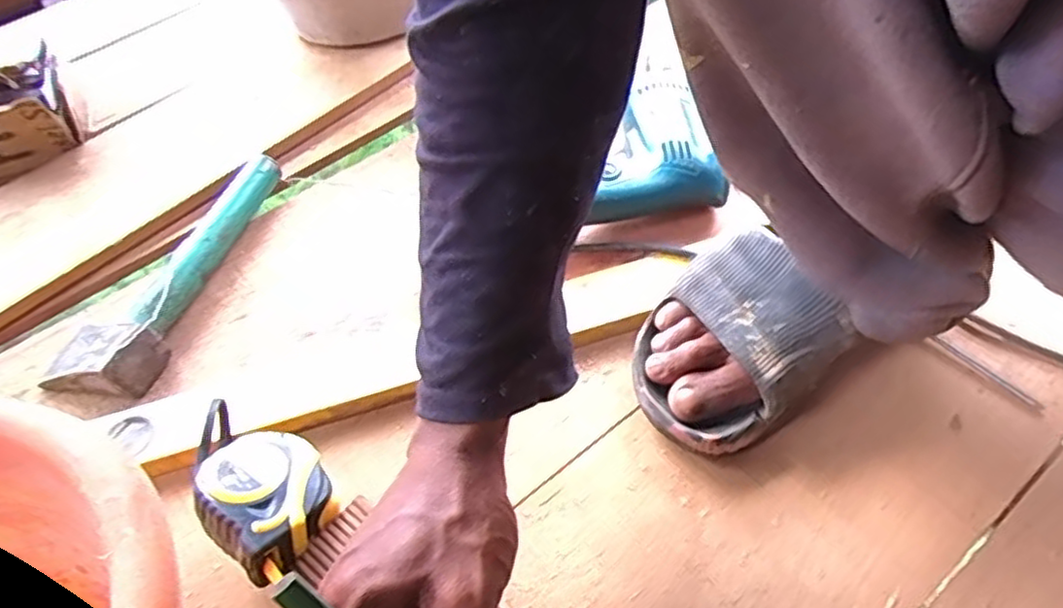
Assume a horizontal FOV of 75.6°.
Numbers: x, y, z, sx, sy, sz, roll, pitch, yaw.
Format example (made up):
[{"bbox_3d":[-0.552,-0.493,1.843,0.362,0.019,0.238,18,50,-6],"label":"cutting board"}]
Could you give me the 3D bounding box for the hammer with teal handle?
[{"bbox_3d":[-0.300,-0.036,0.589,0.099,0.038,0.272,9,52,15],"label":"hammer with teal handle"}]

